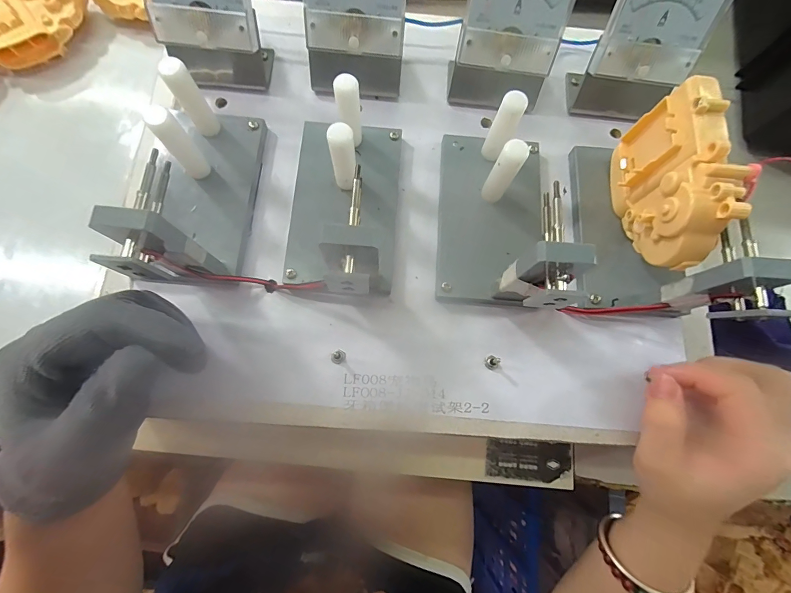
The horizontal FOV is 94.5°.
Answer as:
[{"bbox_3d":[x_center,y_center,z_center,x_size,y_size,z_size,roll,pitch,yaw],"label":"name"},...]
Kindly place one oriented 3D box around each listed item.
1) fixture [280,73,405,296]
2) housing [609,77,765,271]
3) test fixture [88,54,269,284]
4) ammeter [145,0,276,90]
[{"bbox_3d":[-0.033,-0.063,0.215,0.070,0.078,0.133,5,75,0],"label":"fixture"},{"bbox_3d":[0.158,-0.061,0.217,0.031,0.081,0.094,10,75,1],"label":"housing"},{"bbox_3d":[-0.123,-0.068,0.212,0.056,0.080,0.134,4,75,0],"label":"test fixture"},{"bbox_3d":[-0.122,-0.177,0.237,0.064,0.079,0.043,4,77,-3],"label":"ammeter"}]

